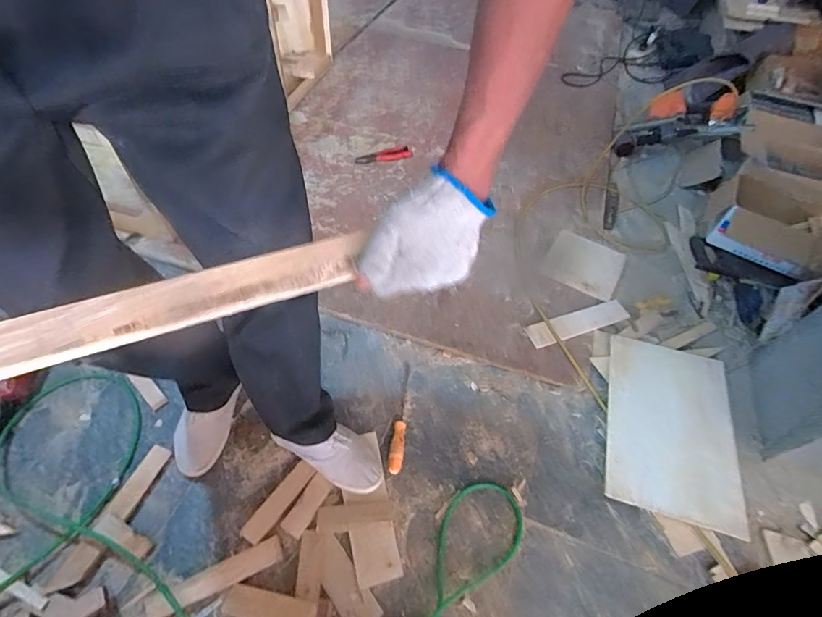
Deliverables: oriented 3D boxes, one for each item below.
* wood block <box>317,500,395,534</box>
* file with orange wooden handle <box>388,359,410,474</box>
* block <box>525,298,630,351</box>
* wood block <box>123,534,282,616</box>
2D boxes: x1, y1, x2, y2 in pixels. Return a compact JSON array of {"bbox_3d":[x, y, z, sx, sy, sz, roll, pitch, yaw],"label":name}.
[{"bbox_3d":[-0.101,0.371,0.775,0.133,0.014,0.041,-6,53,-8],"label":"wood block"},{"bbox_3d":[-0.017,0.222,0.907,0.027,0.023,0.249,8,52,3],"label":"file with orange wooden handle"},{"bbox_3d":[0.410,0.034,1.048,0.271,0.009,0.067,-14,54,-13],"label":"block"},{"bbox_3d":[-0.335,0.447,0.701,0.241,0.019,0.041,-19,56,-17],"label":"wood block"}]

